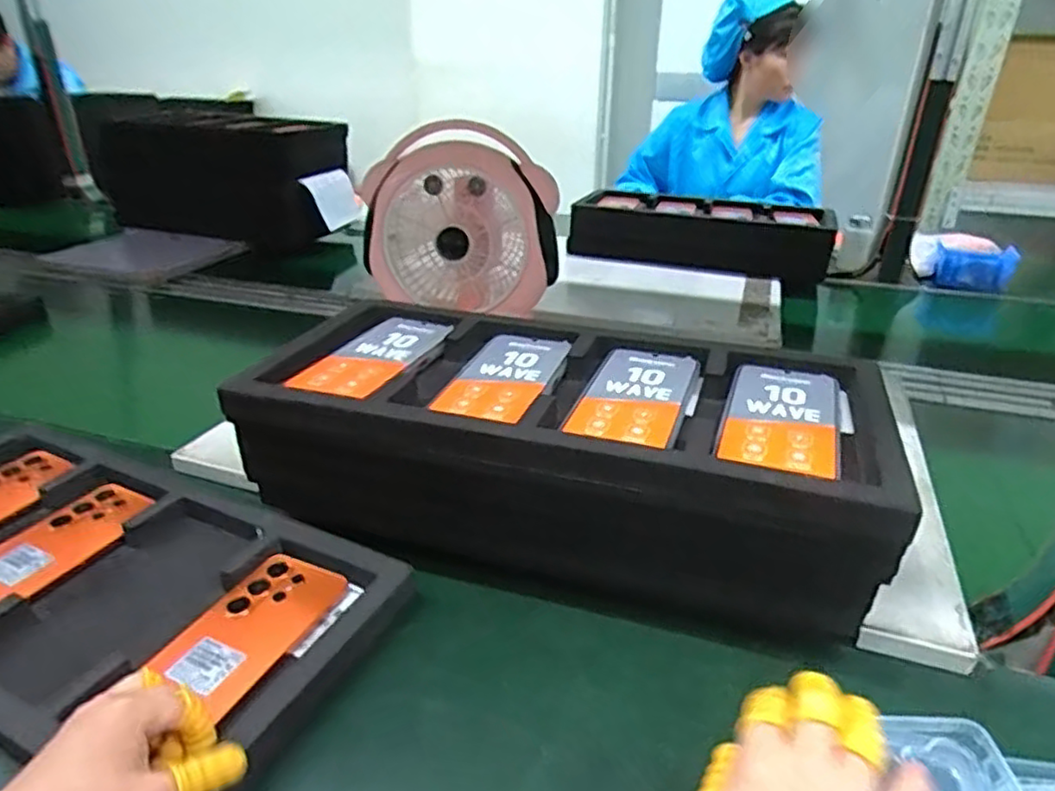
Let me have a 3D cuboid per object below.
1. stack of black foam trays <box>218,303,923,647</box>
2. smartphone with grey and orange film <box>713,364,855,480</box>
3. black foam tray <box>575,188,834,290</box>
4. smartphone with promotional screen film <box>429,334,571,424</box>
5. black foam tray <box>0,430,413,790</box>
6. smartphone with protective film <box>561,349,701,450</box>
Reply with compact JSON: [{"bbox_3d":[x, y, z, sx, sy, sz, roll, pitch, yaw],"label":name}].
[{"bbox_3d":[0.030,0.049,0.570,0.465,0.147,0.216,9,29,15],"label":"stack of black foam trays"},{"bbox_3d":[0.192,0.018,0.502,0.087,0.013,0.163,13,30,22],"label":"smartphone with grey and orange film"},{"bbox_3d":[0.338,-0.315,1.335,0.477,0.099,0.246,8,28,14],"label":"black foam tray"},{"bbox_3d":[-0.019,-0.015,0.562,0.076,0.011,0.156,9,29,16],"label":"smartphone with promotional screen film"},{"bbox_3d":[-0.348,0.142,0.525,0.473,0.033,0.215,13,30,22],"label":"black foam tray"},{"bbox_3d":[0.087,0.001,0.534,0.082,0.011,0.155,11,29,19],"label":"smartphone with protective film"}]

